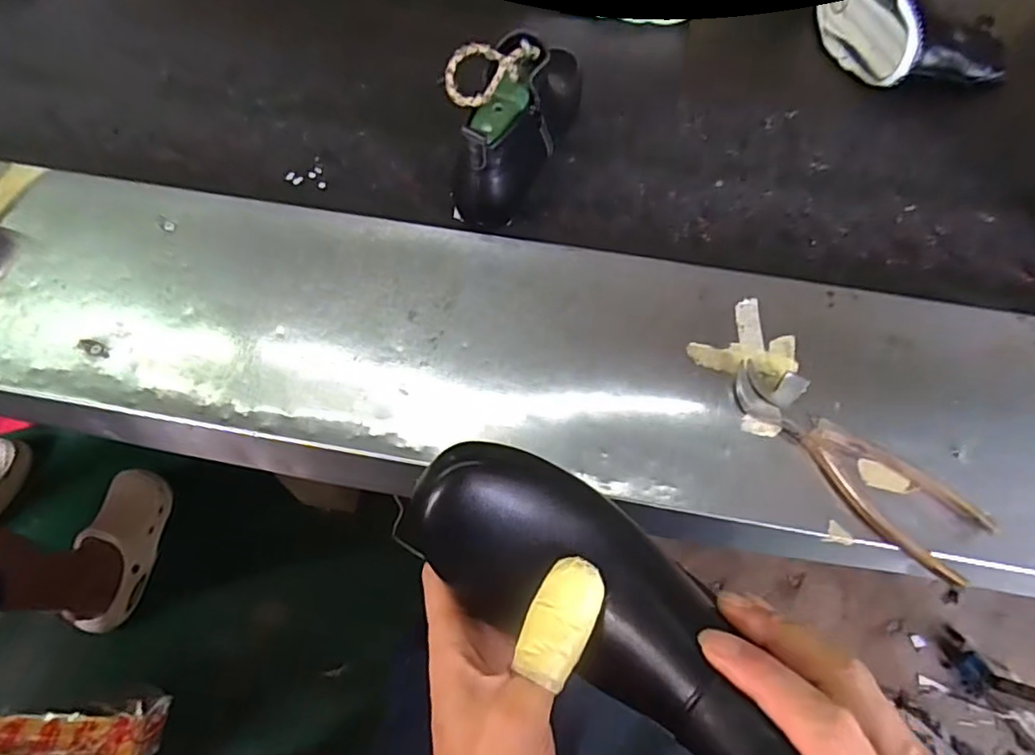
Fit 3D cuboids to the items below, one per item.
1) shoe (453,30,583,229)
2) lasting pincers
[{"bbox_3d":[0.009,-0.266,0.568,0.073,0.142,0.241,21,63,11],"label":"shoe"},{"bbox_3d":[0.236,0.056,0.424,0.061,0.015,0.188,-39,69,-20],"label":"lasting pincers"}]

